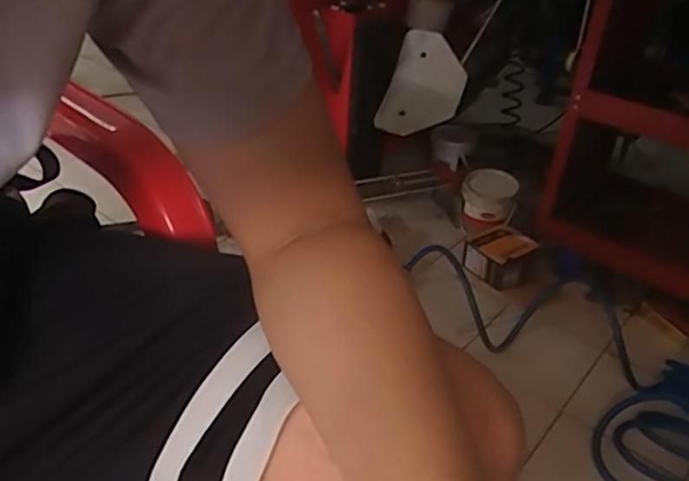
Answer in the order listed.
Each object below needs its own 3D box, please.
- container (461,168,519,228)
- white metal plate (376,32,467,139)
[{"bbox_3d":[0.327,-0.096,1.374,0.115,0.108,0.115,3,34,-2],"label":"container"},{"bbox_3d":[0.164,-0.326,1.256,0.177,0.215,0.024,19,6,37],"label":"white metal plate"}]

